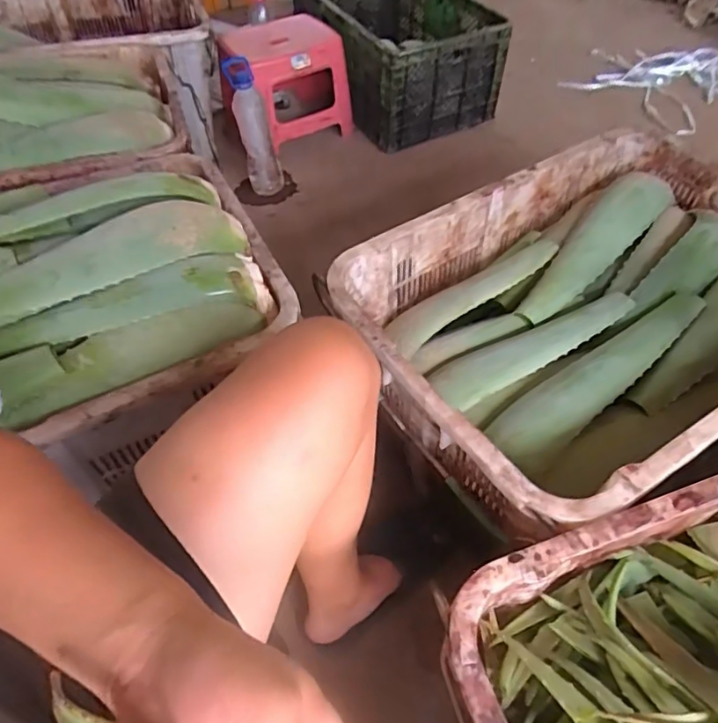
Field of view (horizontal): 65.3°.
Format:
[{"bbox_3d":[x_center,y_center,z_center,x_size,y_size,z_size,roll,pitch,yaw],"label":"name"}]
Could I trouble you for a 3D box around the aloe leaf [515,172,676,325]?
[{"bbox_3d":[0.376,-0.190,0.908,0.356,0.038,0.101,-46,61,-10],"label":"aloe leaf"}]

